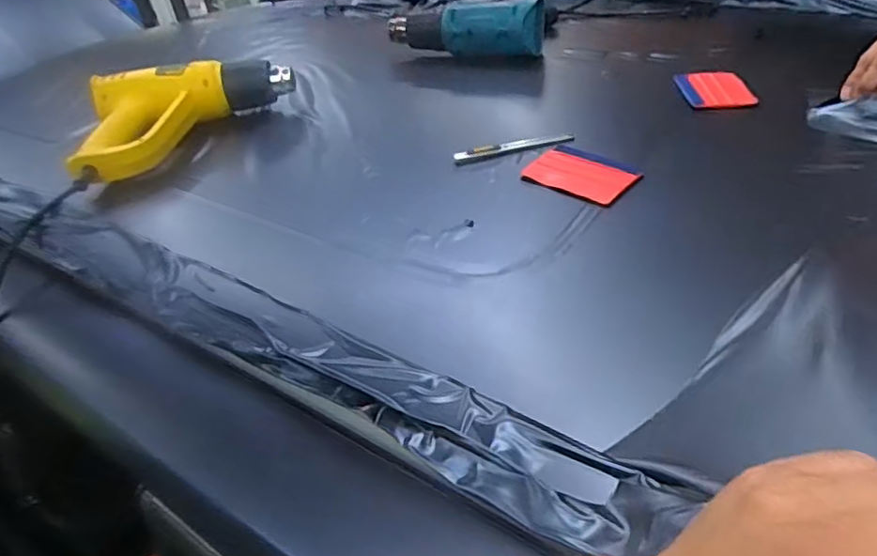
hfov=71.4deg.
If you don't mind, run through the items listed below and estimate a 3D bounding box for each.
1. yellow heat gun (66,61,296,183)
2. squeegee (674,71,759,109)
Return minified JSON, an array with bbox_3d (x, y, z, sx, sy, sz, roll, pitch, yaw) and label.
[{"bbox_3d":[-0.347,-0.218,0.794,0.137,0.083,0.292,25,46,38],"label":"yellow heat gun"},{"bbox_3d":[0.325,-0.226,0.723,0.071,0.010,0.087,-6,43,5],"label":"squeegee"}]

